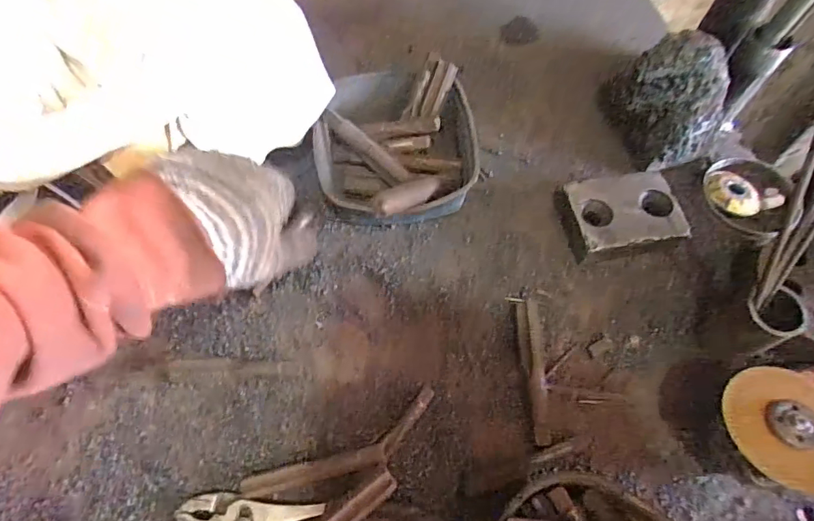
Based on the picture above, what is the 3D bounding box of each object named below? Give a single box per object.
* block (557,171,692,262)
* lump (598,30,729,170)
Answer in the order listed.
[{"bbox_3d":[0.206,-0.044,0.477,0.105,0.035,0.082,-7,63,-5],"label":"block"},{"bbox_3d":[0.255,-0.161,0.477,0.071,0.089,0.111,-20,65,-12],"label":"lump"}]

